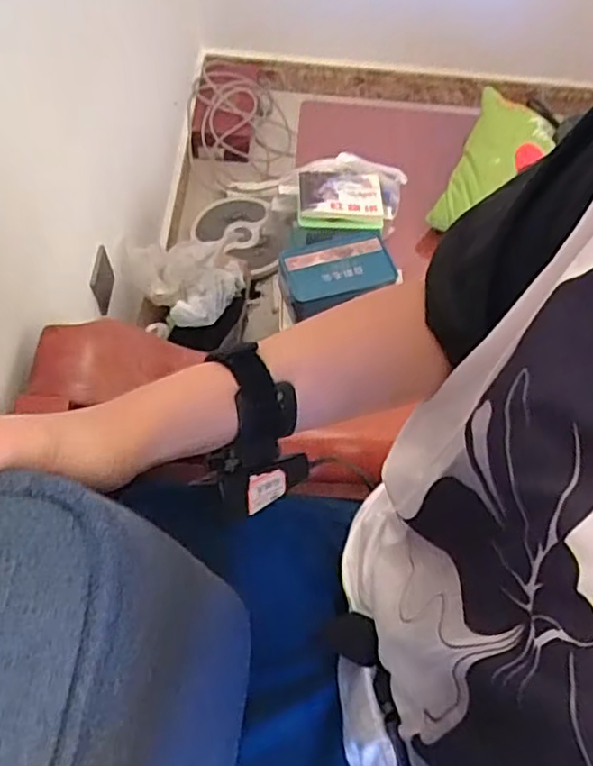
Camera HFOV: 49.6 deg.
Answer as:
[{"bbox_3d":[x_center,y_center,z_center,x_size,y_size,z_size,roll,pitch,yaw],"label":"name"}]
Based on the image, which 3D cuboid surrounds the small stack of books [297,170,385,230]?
[{"bbox_3d":[0.066,-0.281,0.968,0.126,0.025,0.111,-1,62,-3],"label":"small stack of books"}]

